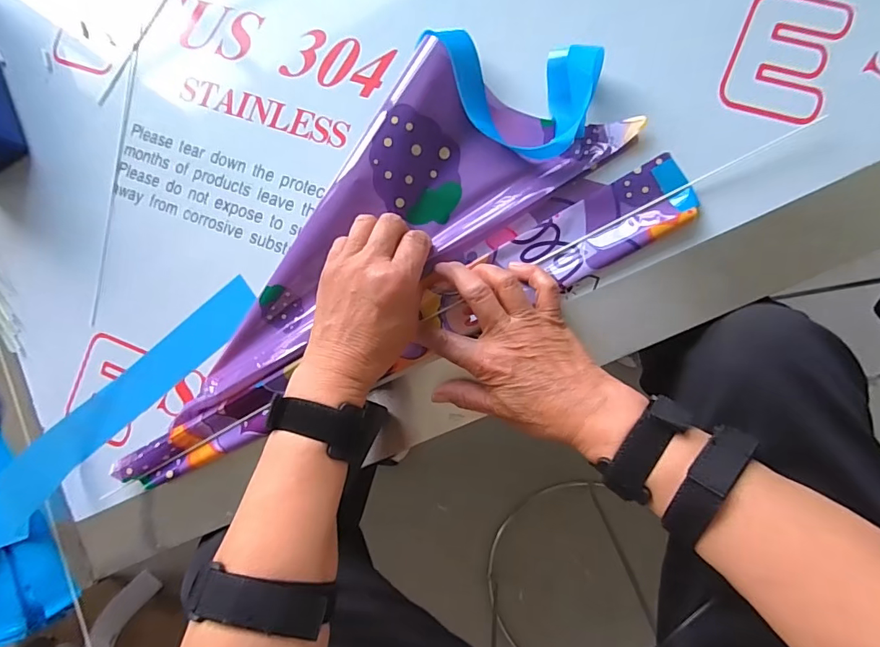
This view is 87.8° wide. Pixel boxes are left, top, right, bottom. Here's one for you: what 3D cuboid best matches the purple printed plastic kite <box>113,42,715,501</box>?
[{"bbox_3d":[-0.070,-0.042,0.370,0.490,0.033,0.205,-33,83,7],"label":"purple printed plastic kite"}]

